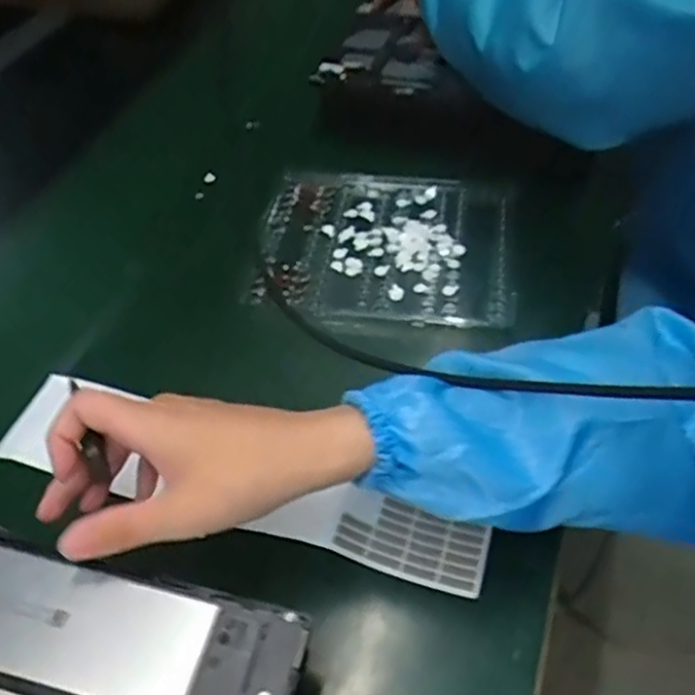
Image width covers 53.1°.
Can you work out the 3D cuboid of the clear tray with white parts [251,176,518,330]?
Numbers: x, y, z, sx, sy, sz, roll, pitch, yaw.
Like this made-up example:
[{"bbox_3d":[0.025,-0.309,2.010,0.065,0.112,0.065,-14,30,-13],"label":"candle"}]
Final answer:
[{"bbox_3d":[0.029,-0.086,0.564,0.197,0.017,0.167,5,50,7],"label":"clear tray with white parts"}]

